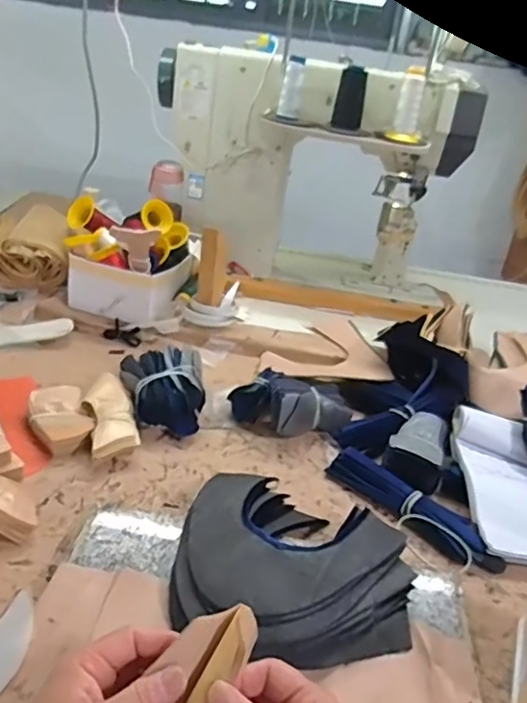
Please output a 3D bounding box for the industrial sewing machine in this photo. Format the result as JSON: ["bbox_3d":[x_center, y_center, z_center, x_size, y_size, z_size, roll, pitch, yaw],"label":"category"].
[{"bbox_3d":[0.089,-0.350,1.137,0.583,0.414,0.233,6,30,-4],"label":"industrial sewing machine"}]

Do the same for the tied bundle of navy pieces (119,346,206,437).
[{"bbox_3d":[-0.140,0.053,0.785,0.112,0.076,0.121,0,30,-14],"label":"tied bundle of navy pieces"}]

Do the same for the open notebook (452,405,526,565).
[{"bbox_3d":[0.317,0.172,0.705,0.129,0.059,0.226,8,29,-1],"label":"open notebook"}]

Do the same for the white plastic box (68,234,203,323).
[{"bbox_3d":[-0.226,-0.140,1.006,0.176,0.083,0.183,13,30,8],"label":"white plastic box"}]

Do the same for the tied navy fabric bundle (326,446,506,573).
[{"bbox_3d":[0.178,0.187,0.678,0.220,0.029,0.044,30,36,33],"label":"tied navy fabric bundle"}]

